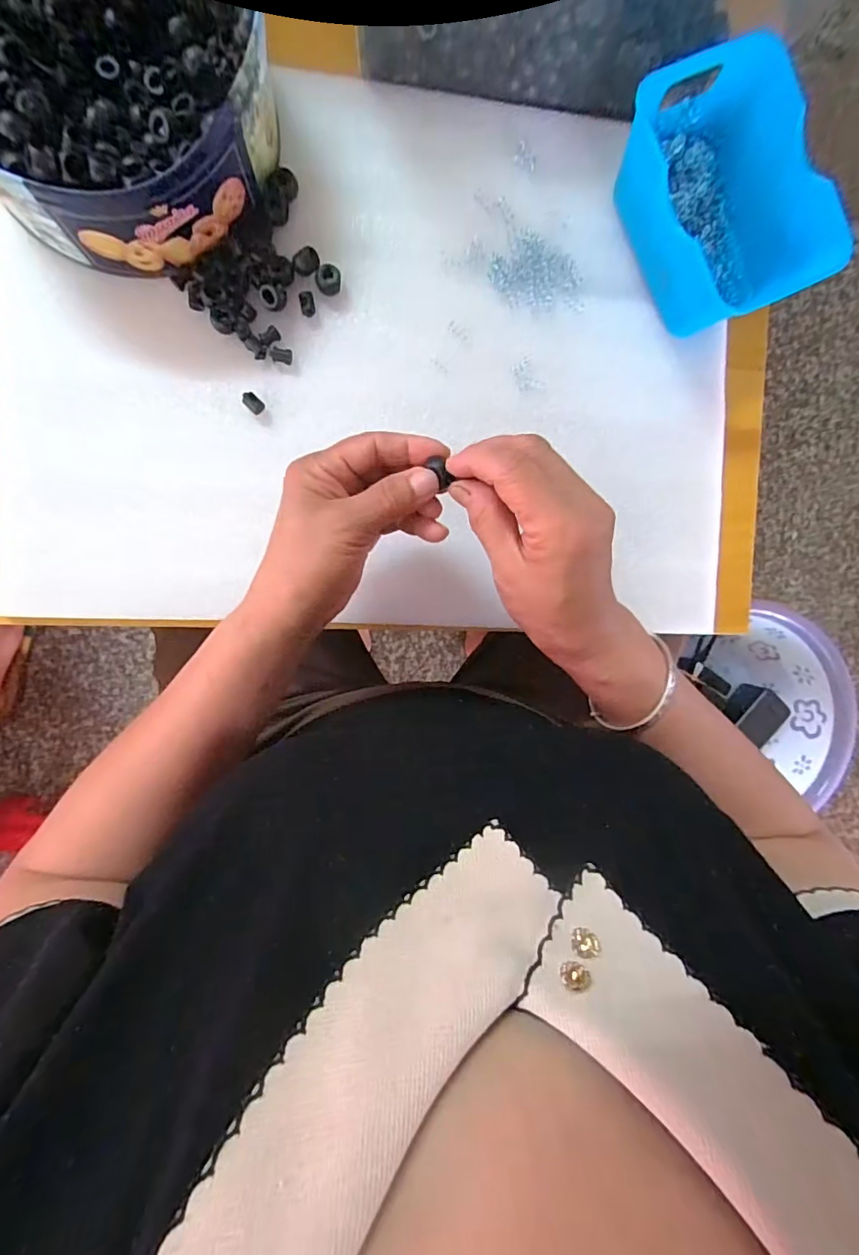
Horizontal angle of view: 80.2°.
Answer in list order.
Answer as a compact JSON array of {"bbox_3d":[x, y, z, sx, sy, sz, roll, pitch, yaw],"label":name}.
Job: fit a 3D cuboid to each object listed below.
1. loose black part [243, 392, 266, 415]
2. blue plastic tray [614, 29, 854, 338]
[{"bbox_3d":[-0.120,-0.153,0.349,0.013,0.008,0.010,40,88,-6],"label":"loose black part"},{"bbox_3d":[0.193,-0.284,0.344,0.098,0.068,0.146,-21,95,-6],"label":"blue plastic tray"}]

